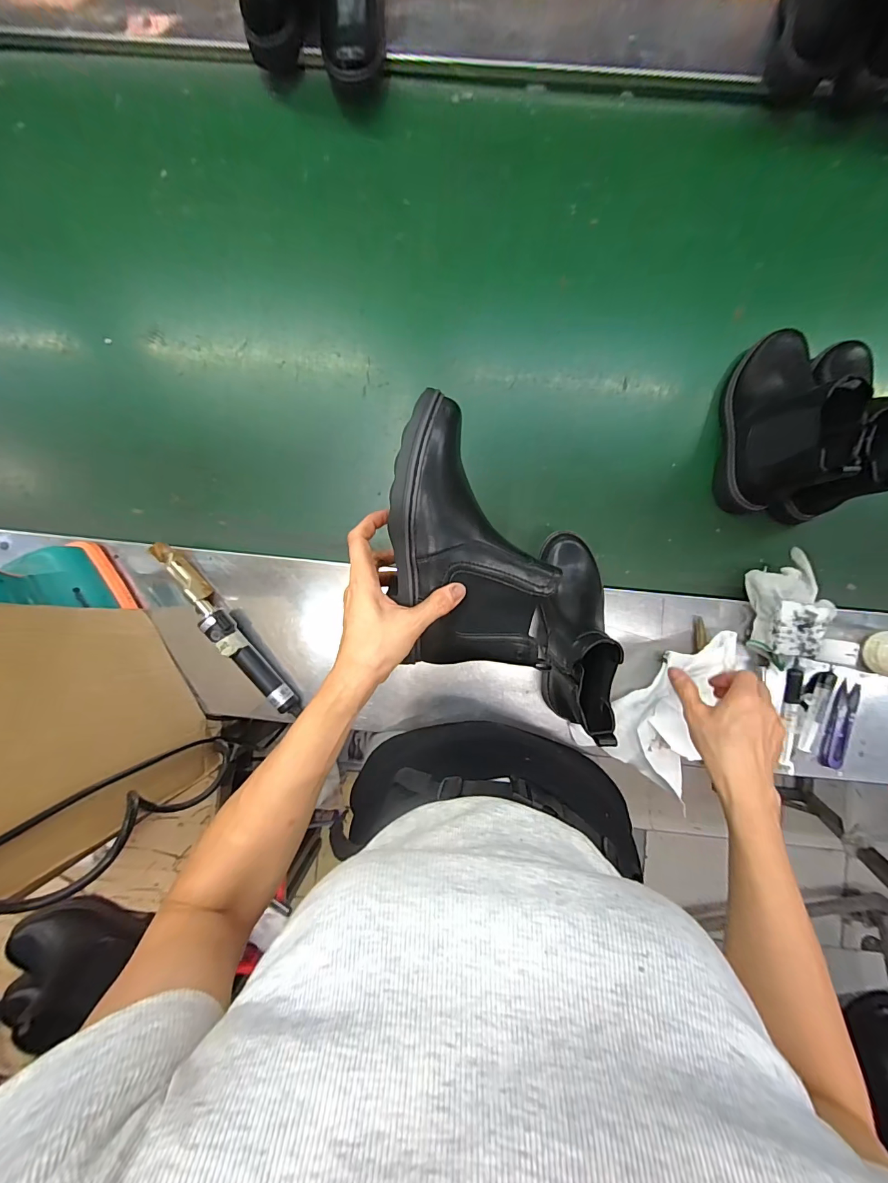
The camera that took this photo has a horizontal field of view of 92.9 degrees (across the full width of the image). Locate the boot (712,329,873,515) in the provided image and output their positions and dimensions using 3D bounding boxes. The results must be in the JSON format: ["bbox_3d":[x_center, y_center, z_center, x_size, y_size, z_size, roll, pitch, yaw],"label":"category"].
[{"bbox_3d":[0.448,-0.248,0.553,0.087,0.152,0.255,12,88,2],"label":"boot"}]

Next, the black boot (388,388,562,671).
[{"bbox_3d":[0.029,-0.046,0.364,0.139,0.077,0.221,3,87,1],"label":"black boot"}]

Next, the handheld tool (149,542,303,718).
[{"bbox_3d":[-0.294,0.051,0.574,0.030,0.046,0.293,-41,87,-1],"label":"handheld tool"}]

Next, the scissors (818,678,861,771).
[{"bbox_3d":[0.535,0.180,0.567,0.035,0.008,0.116,19,88,2],"label":"scissors"}]

